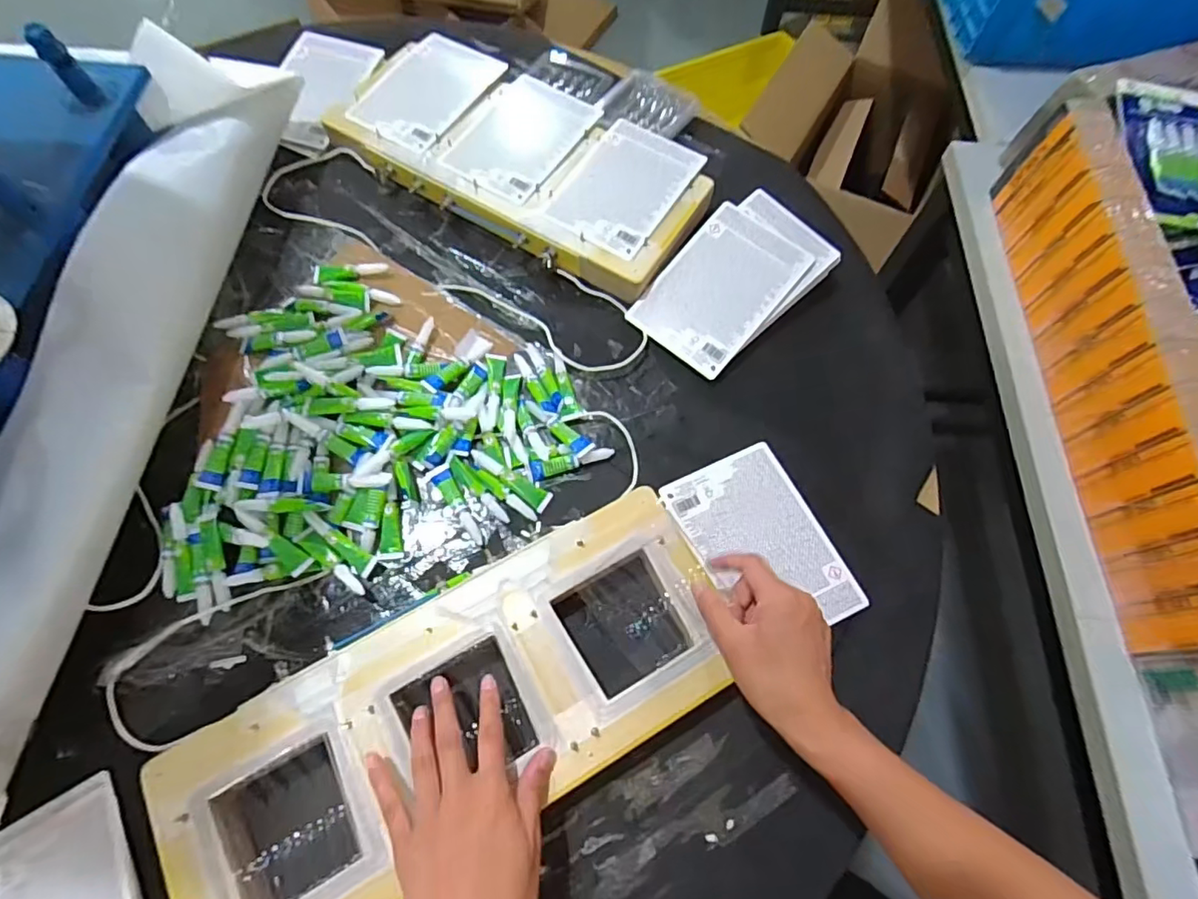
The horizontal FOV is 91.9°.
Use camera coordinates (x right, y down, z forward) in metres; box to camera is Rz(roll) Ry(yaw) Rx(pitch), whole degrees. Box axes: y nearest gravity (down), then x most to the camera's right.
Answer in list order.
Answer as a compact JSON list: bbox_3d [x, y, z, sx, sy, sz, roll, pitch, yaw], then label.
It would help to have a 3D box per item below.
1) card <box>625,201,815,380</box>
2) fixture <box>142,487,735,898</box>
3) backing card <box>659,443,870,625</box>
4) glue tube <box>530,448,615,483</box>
[{"bbox_3d":[0.124,-0.165,0.593,0.116,0.004,0.168,39,83,14],"label":"card"},{"bbox_3d":[-0.101,0.196,0.436,0.423,0.030,0.170,-29,71,-12],"label":"fixture"},{"bbox_3d":[0.143,0.083,0.514,0.115,0.008,0.167,-23,70,-10],"label":"backing card"},{"bbox_3d":[-0.024,0.011,0.535,0.078,0.012,0.015,-14,69,-6],"label":"glue tube"}]

